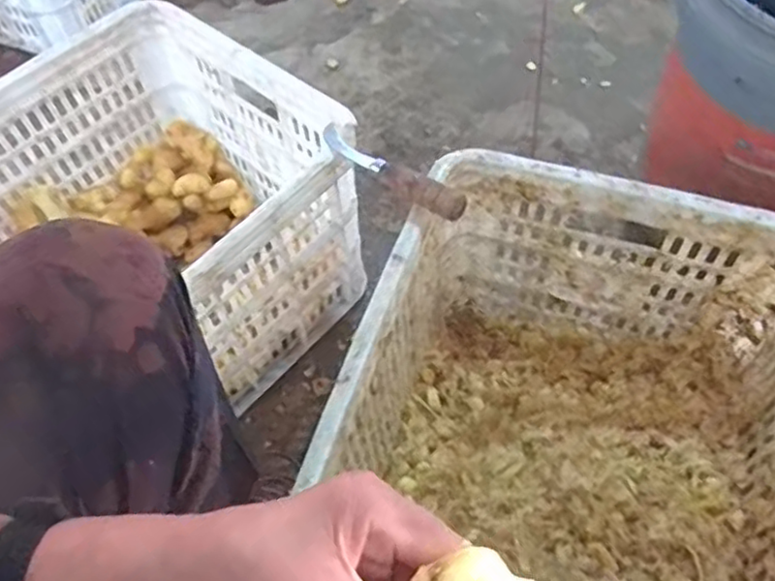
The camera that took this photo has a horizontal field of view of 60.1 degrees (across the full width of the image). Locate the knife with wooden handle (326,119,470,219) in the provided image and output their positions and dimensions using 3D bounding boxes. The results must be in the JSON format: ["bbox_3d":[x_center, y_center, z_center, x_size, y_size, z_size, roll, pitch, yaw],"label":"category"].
[{"bbox_3d":[0.001,-0.111,0.634,0.028,0.029,0.182,-42,52,-18],"label":"knife with wooden handle"}]

